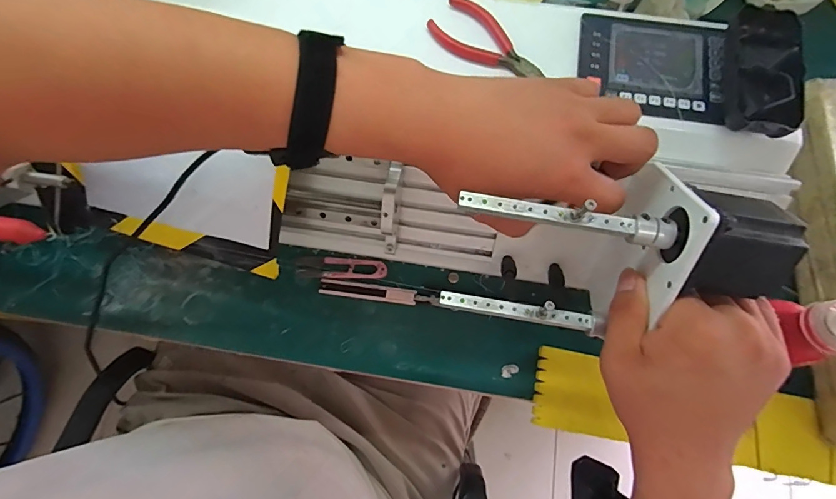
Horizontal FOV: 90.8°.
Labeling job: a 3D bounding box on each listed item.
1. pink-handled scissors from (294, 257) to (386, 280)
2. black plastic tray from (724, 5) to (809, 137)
[{"bbox_3d":[-0.083,0.020,0.445,0.097,0.007,0.022,3,76,1],"label":"pink-handled scissors"},{"bbox_3d":[0.278,-0.142,0.329,0.043,0.031,0.118,16,77,4],"label":"black plastic tray"}]

